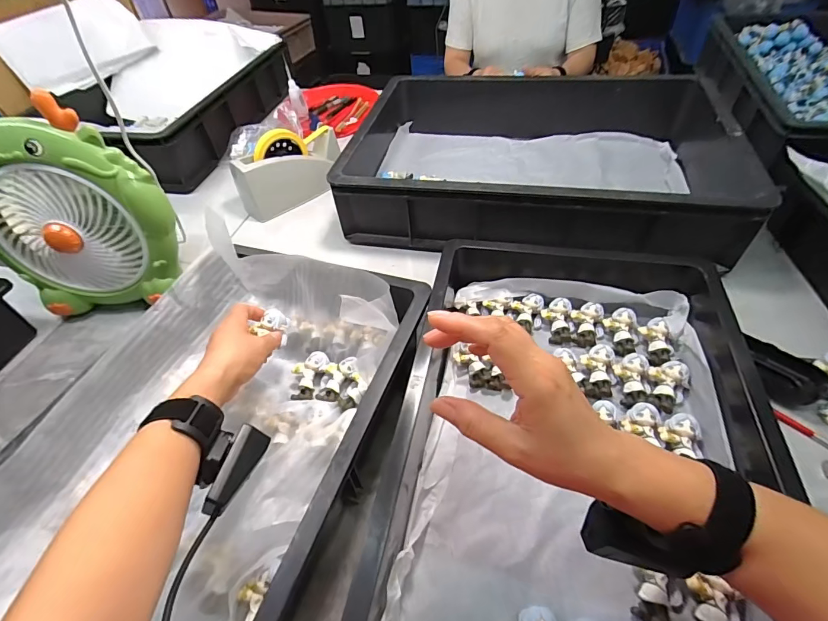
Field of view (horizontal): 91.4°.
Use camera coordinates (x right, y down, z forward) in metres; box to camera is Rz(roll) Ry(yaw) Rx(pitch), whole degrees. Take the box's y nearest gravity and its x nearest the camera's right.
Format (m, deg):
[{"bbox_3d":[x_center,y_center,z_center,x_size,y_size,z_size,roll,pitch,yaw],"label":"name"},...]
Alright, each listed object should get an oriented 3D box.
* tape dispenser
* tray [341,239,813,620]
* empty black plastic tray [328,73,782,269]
[{"bbox_3d":[-0.225,-0.259,0.743,0.199,0.117,0.064,-32,53,-21],"label":"tape dispenser"},{"bbox_3d":[0.156,0.100,0.402,0.315,0.090,0.493,7,49,12],"label":"tray"},{"bbox_3d":[0.196,-0.252,0.689,0.568,0.143,0.394,7,49,12],"label":"empty black plastic tray"}]

